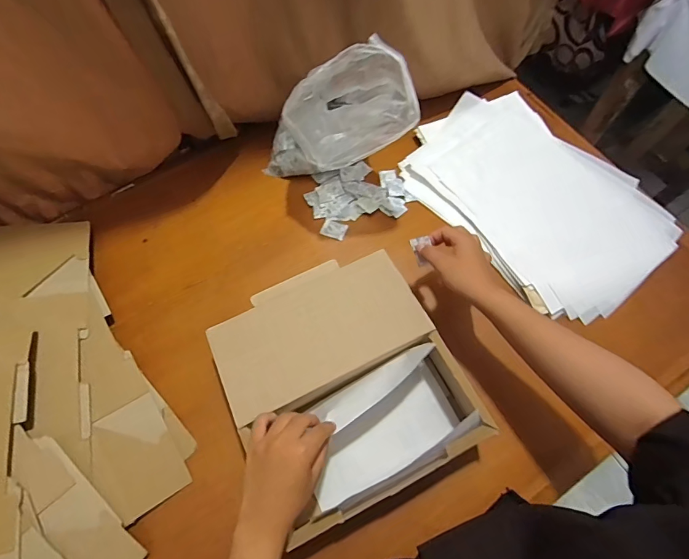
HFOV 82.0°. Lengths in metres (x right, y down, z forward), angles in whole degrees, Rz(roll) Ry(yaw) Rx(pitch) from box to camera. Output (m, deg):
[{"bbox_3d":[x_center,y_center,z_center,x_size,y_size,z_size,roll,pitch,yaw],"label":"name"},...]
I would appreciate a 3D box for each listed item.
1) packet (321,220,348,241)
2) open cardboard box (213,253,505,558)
[{"bbox_3d":[-0.017,-0.085,0.675,0.041,0.005,0.032,19,68,8],"label":"packet"},{"bbox_3d":[-0.005,0.130,0.524,0.264,0.106,0.288,-25,69,-11],"label":"open cardboard box"}]

